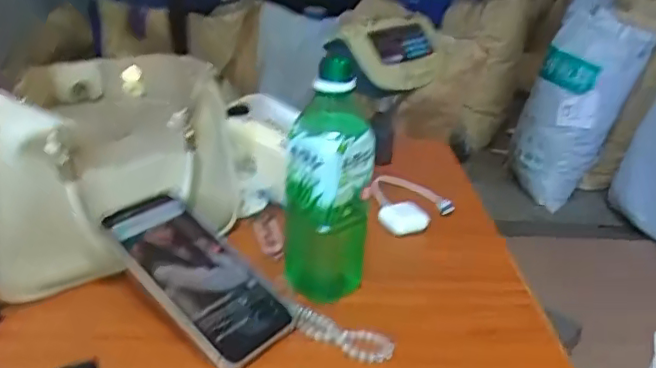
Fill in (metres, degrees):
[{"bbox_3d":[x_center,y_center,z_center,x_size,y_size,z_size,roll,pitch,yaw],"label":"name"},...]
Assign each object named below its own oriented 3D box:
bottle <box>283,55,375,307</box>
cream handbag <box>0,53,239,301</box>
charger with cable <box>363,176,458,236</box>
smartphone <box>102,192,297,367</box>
[{"bbox_3d":[0.000,0.006,0.478,0.057,0.195,0.061,21,30,29],"label":"bottle"},{"bbox_3d":[-0.194,-0.011,0.522,0.136,0.166,0.215,13,27,16],"label":"cream handbag"},{"bbox_3d":[0.091,0.019,0.666,0.091,0.024,0.108,-2,27,-13],"label":"charger with cable"},{"bbox_3d":[-0.105,0.070,0.474,0.167,0.014,0.083,41,39,18],"label":"smartphone"}]

